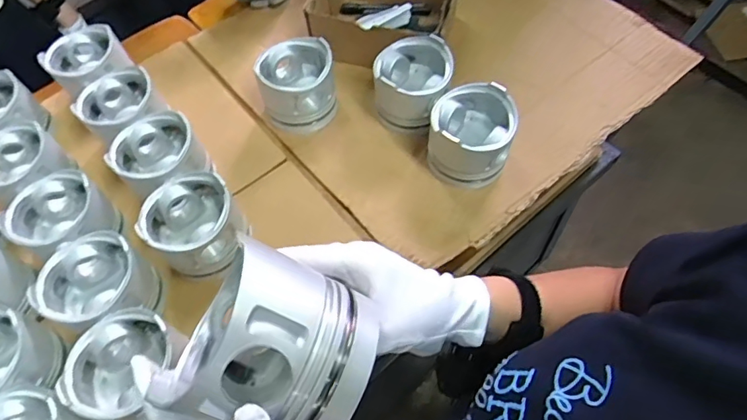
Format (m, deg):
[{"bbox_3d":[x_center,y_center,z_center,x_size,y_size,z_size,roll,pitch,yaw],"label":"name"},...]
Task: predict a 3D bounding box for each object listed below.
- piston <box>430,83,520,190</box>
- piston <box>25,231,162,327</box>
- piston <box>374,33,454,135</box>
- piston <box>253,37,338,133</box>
[{"bbox_3d":[0.123,-0.093,0.636,0.099,0.082,0.106,-2,59,3],"label":"piston"},{"bbox_3d":[-0.300,0.084,0.555,0.098,0.084,0.097,24,64,3],"label":"piston"},{"bbox_3d":[0.053,-0.167,0.680,0.101,0.081,0.099,-3,59,3],"label":"piston"},{"bbox_3d":[-0.104,-0.170,0.696,0.102,0.079,0.101,-2,59,3],"label":"piston"}]

